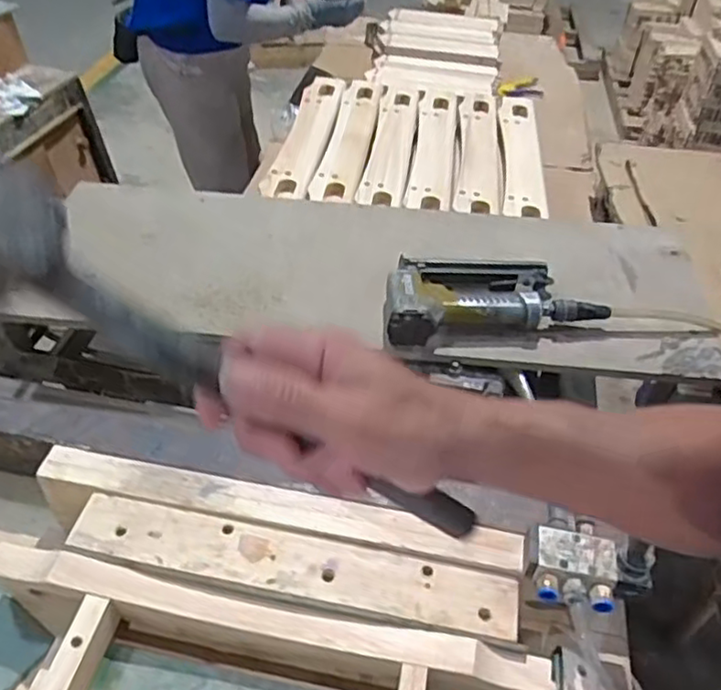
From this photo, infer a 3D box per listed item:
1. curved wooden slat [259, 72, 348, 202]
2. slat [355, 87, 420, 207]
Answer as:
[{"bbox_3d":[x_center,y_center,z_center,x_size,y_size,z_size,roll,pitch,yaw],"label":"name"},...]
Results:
[{"bbox_3d":[-0.090,-0.389,1.182,0.080,0.035,0.452,6,44,2],"label":"curved wooden slat"},{"bbox_3d":[0.057,-0.371,1.176,0.074,0.028,0.440,7,44,3],"label":"slat"}]

